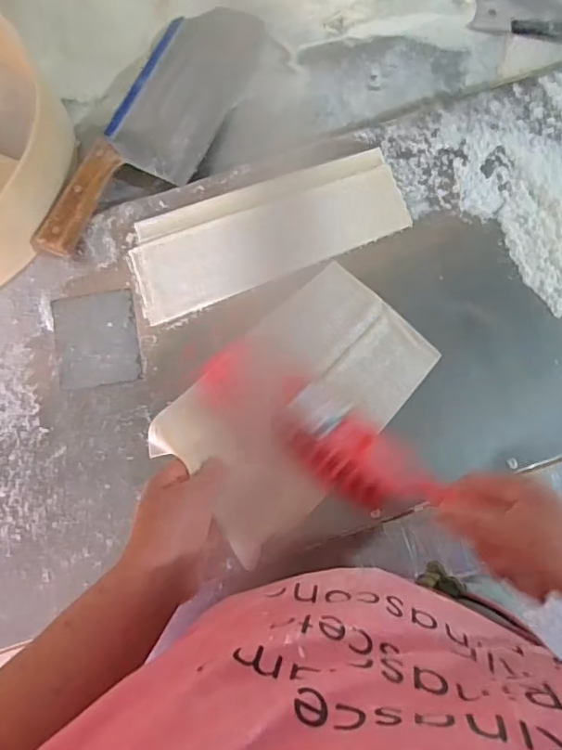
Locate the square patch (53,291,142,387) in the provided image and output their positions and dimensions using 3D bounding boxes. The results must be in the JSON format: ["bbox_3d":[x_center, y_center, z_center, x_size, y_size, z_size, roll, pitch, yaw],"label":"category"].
[{"bbox_3d":[-0.164,-0.032,0.486,0.072,0.004,0.083,-10,80,-2],"label":"square patch"}]

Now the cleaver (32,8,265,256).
[{"bbox_3d":[-0.116,-0.242,0.528,0.106,0.043,0.314,21,80,3],"label":"cleaver"}]

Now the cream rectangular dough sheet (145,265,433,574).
[{"bbox_3d":[0.014,0.022,0.466,0.235,0.017,0.141,-43,83,-7],"label":"cream rectangular dough sheet"}]

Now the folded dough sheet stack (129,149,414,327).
[{"bbox_3d":[-0.013,-0.133,0.500,0.250,0.006,0.094,-20,81,-4],"label":"folded dough sheet stack"}]

